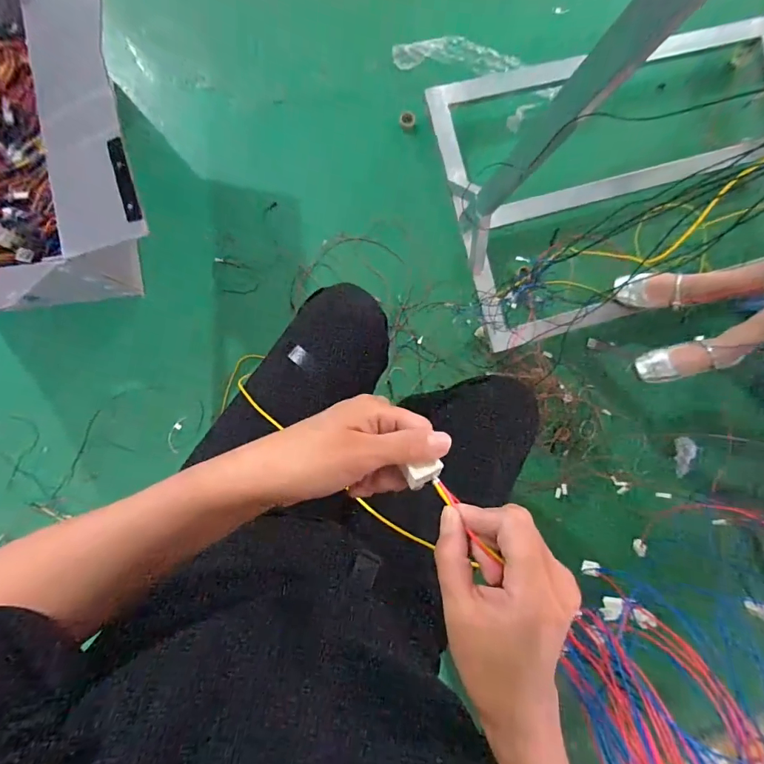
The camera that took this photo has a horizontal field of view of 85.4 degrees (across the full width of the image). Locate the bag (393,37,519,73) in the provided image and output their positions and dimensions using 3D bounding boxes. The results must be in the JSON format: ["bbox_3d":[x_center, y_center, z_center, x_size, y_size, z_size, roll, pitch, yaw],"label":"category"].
[{"bbox_3d":[0.192,-0.846,1.069,0.323,0.029,0.083,2,91,-7],"label":"bag"}]

